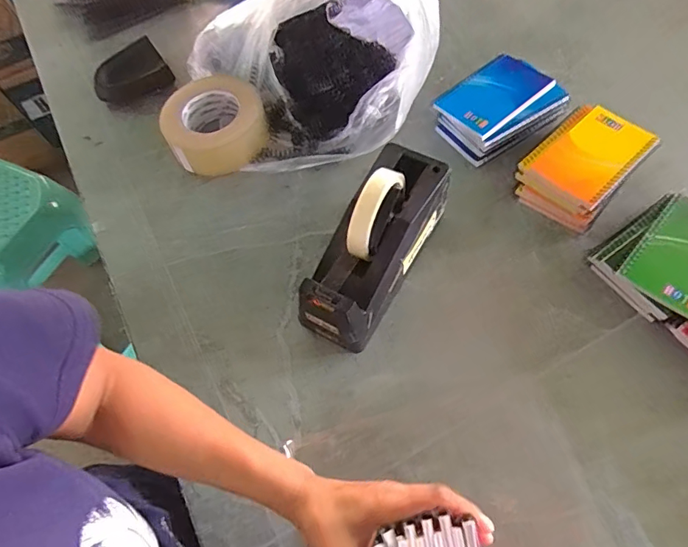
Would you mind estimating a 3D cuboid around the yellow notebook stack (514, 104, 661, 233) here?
[{"bbox_3d":[0.276,-0.125,0.549,0.142,0.050,0.099,-42,66,-17],"label":"yellow notebook stack"}]

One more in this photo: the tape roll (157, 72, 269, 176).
[{"bbox_3d":[-0.169,-0.202,0.622,0.123,0.057,0.127,-2,61,3],"label":"tape roll"}]

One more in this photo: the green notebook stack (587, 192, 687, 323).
[{"bbox_3d":[0.339,-0.017,0.490,0.137,0.041,0.107,-36,64,-15],"label":"green notebook stack"}]

